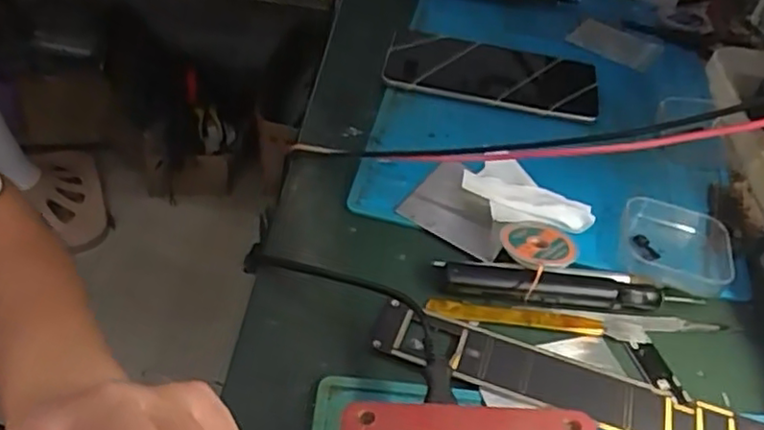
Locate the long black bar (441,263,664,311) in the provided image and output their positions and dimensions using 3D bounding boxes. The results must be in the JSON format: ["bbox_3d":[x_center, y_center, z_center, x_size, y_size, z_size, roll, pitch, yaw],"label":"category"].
[{"bbox_3d":[0.094,0.041,0.356,0.120,0.015,0.016,6,46,-1],"label":"long black bar"}]

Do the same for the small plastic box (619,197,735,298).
[{"bbox_3d":[0.181,0.021,0.388,0.069,0.018,0.061,14,46,7],"label":"small plastic box"}]

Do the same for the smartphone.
[{"bbox_3d":[0.085,-0.111,0.502,0.165,0.014,0.081,13,46,6],"label":"smartphone"}]

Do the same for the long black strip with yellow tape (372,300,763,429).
[{"bbox_3d":[0.095,0.086,0.320,0.202,0.005,0.033,17,47,10],"label":"long black strip with yellow tape"}]

